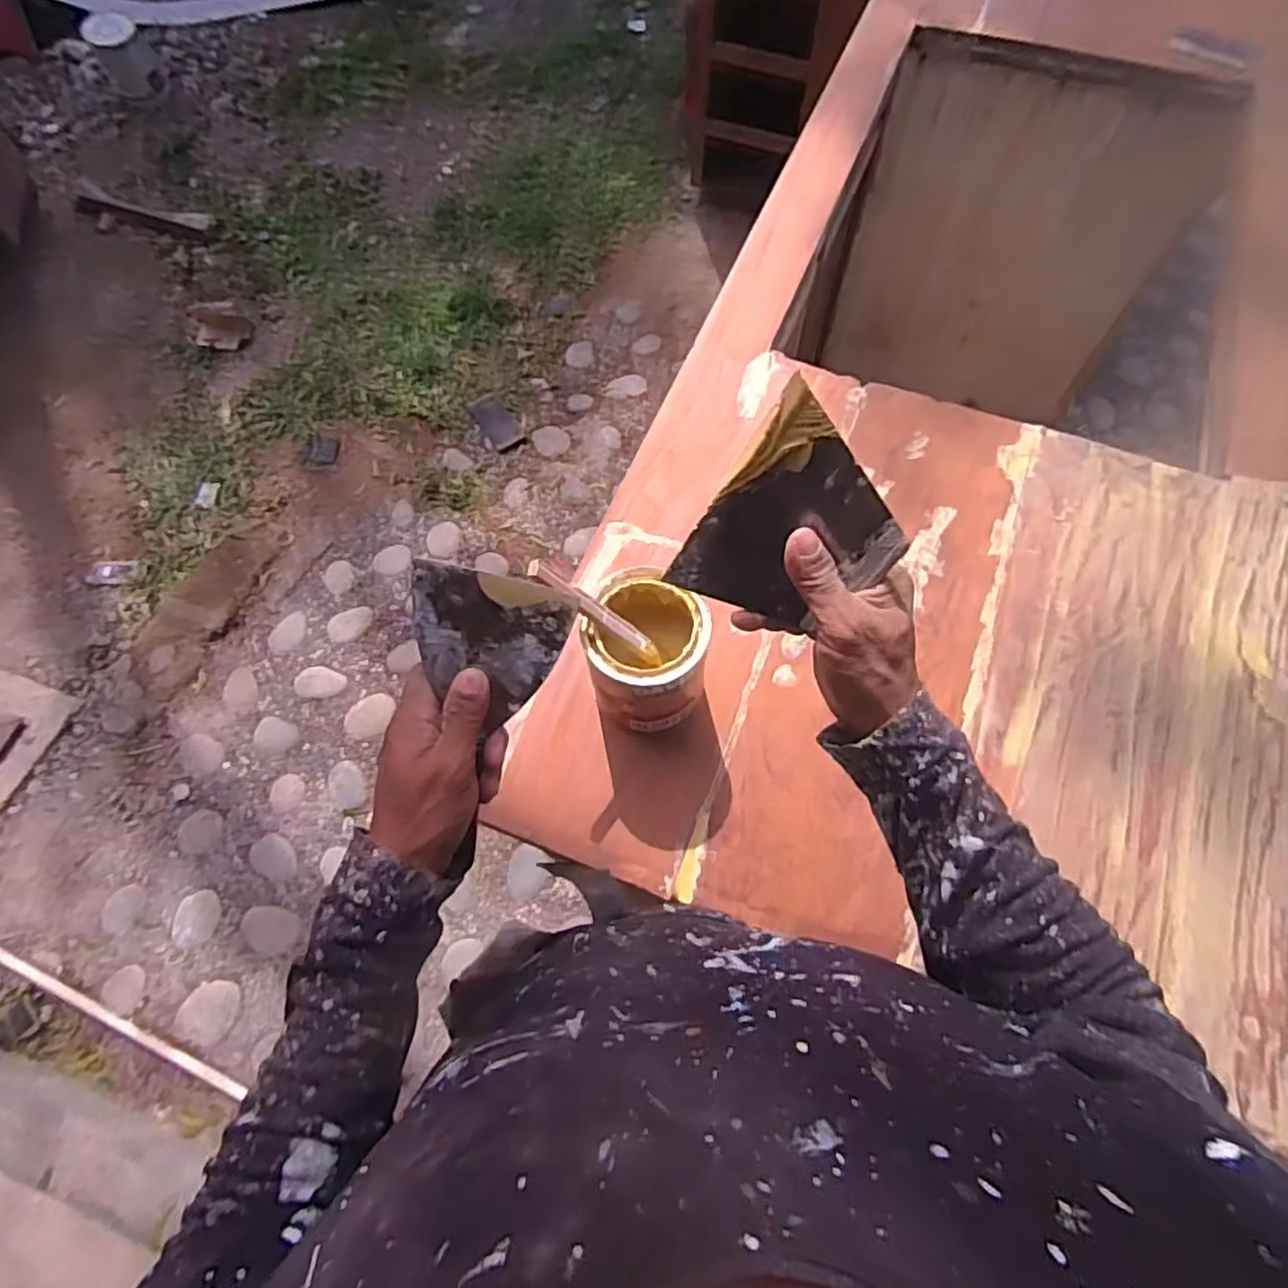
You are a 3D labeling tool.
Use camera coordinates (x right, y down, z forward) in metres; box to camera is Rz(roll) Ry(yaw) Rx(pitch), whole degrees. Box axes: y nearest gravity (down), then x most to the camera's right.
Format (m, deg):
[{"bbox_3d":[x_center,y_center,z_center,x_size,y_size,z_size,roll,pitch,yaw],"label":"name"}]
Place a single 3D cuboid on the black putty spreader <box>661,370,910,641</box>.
[{"bbox_3d":[0.084,-0.059,0.391,0.097,0.135,0.006,37,42,2],"label":"black putty spreader"}]

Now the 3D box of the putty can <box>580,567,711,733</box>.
[{"bbox_3d":[0.005,0.017,0.625,0.104,0.131,0.094,21,69,10],"label":"putty can"}]

